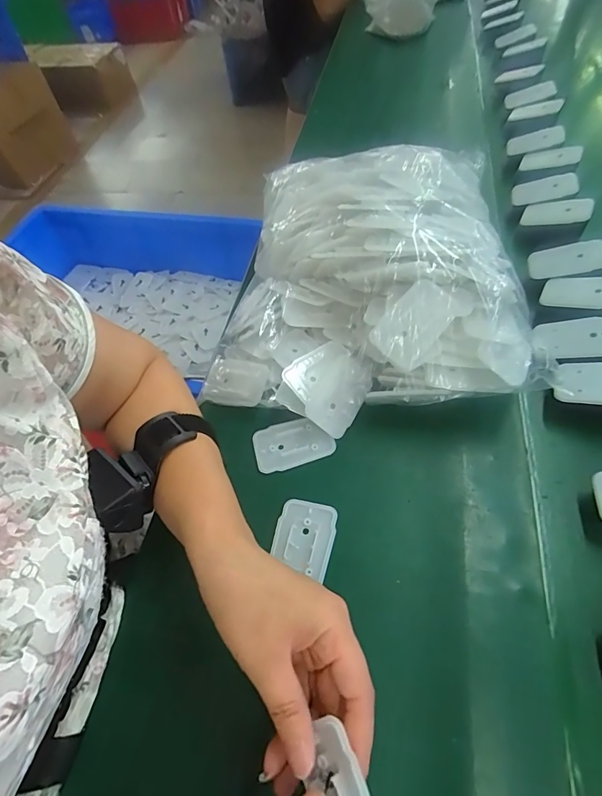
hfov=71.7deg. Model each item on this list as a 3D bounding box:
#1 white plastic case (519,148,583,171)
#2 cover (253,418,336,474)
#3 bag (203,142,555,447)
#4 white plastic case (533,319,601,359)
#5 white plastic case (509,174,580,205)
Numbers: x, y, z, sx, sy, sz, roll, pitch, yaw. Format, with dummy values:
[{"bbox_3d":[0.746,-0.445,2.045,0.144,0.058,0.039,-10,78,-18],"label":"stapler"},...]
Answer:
[{"bbox_3d":[0.325,-0.311,0.543,0.072,0.016,0.026,18,56,43],"label":"white plastic case"},{"bbox_3d":[-0.007,0.039,0.367,0.068,0.005,0.043,-13,55,-2],"label":"cover"},{"bbox_3d":[0.052,-0.130,0.417,0.282,0.119,0.307,-2,55,6],"label":"bag"},{"bbox_3d":[0.247,-0.053,0.371,0.066,0.005,0.041,-1,59,32],"label":"white plastic case"},{"bbox_3d":[0.291,-0.250,0.501,0.069,0.009,0.025,-3,91,28],"label":"white plastic case"}]

